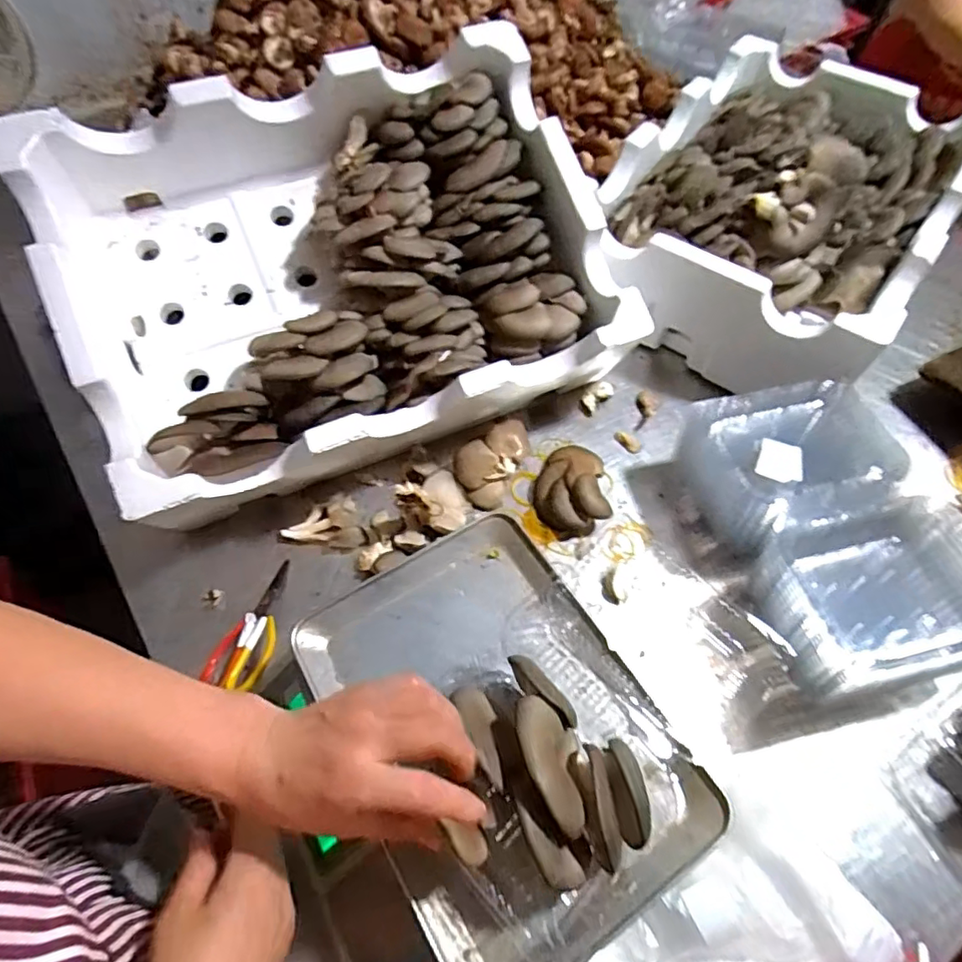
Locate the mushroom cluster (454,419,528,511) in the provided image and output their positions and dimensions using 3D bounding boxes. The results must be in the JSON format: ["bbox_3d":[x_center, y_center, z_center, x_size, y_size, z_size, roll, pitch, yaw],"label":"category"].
[{"bbox_3d":[0.012,-0.027,0.721,0.073,0.035,0.115,26,63,15],"label":"mushroom cluster"}]

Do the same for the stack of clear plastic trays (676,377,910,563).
[{"bbox_3d":[0.344,-0.010,0.659,0.194,0.120,0.167,-14,60,-7],"label":"stack of clear plastic trays"}]

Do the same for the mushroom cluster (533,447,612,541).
[{"bbox_3d":[0.108,0.005,0.704,0.087,0.046,0.126,4,59,3],"label":"mushroom cluster"}]

